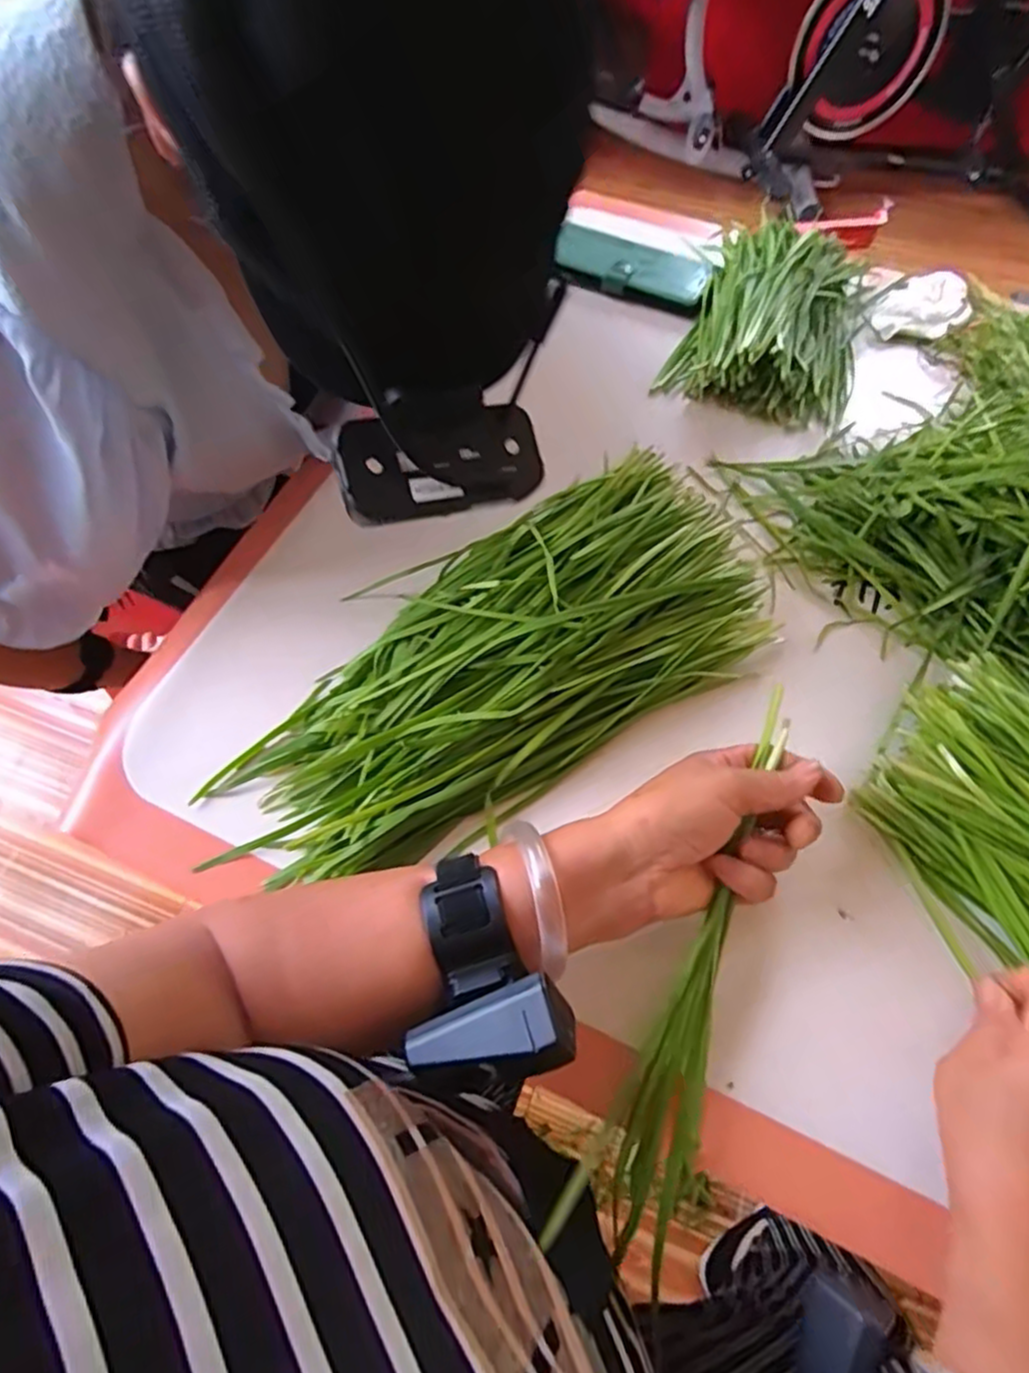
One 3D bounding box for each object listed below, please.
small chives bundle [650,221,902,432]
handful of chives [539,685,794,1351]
[{"bbox_3d":[0.238,-0.340,0.597,0.149,0.054,0.247,19,62,10],"label":"small chives bundle"},{"bbox_3d":[0.091,0.132,0.331,0.056,0.033,0.287,20,75,11],"label":"handful of chives"}]

